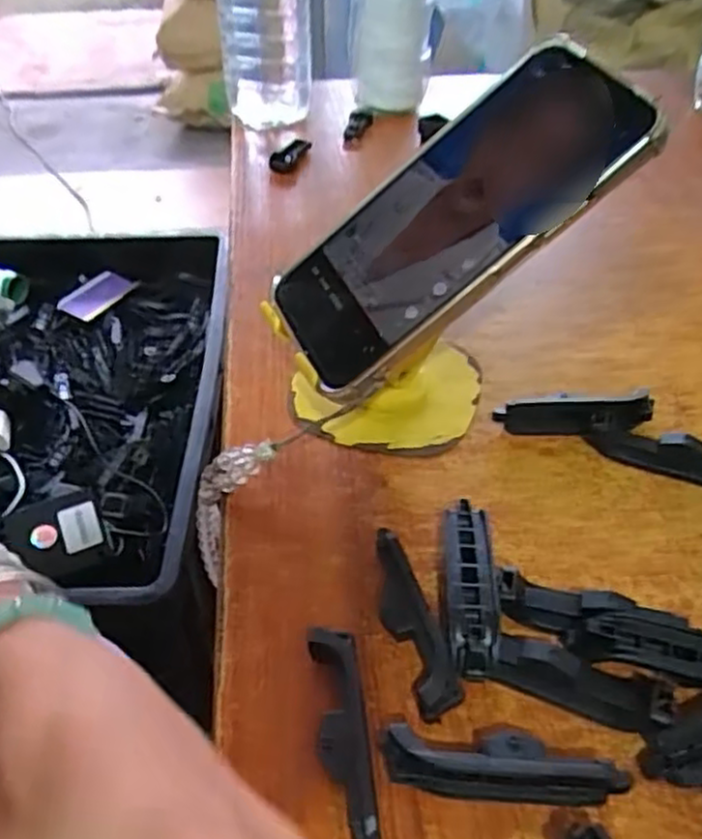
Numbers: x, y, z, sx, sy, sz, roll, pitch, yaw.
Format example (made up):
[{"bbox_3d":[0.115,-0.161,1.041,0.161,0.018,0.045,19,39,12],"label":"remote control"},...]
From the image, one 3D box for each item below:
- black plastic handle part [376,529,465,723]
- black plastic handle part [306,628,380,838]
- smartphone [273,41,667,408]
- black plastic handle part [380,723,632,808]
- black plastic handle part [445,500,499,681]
[{"bbox_3d":[0.022,0.074,0.273,0.018,0.019,0.073,-12,45,-13],"label":"black plastic handle part"},{"bbox_3d":[-0.003,0.104,0.243,0.016,0.015,0.071,-5,44,-6],"label":"black plastic handle part"},{"bbox_3d":[0.040,-0.086,0.310,0.165,0.016,0.080,-39,52,12],"label":"smartphone"},{"bbox_3d":[0.048,0.109,0.237,0.074,0.017,0.017,3,43,3],"label":"black plastic handle part"},{"bbox_3d":[0.045,0.063,0.285,0.018,0.018,0.072,2,43,1],"label":"black plastic handle part"}]

